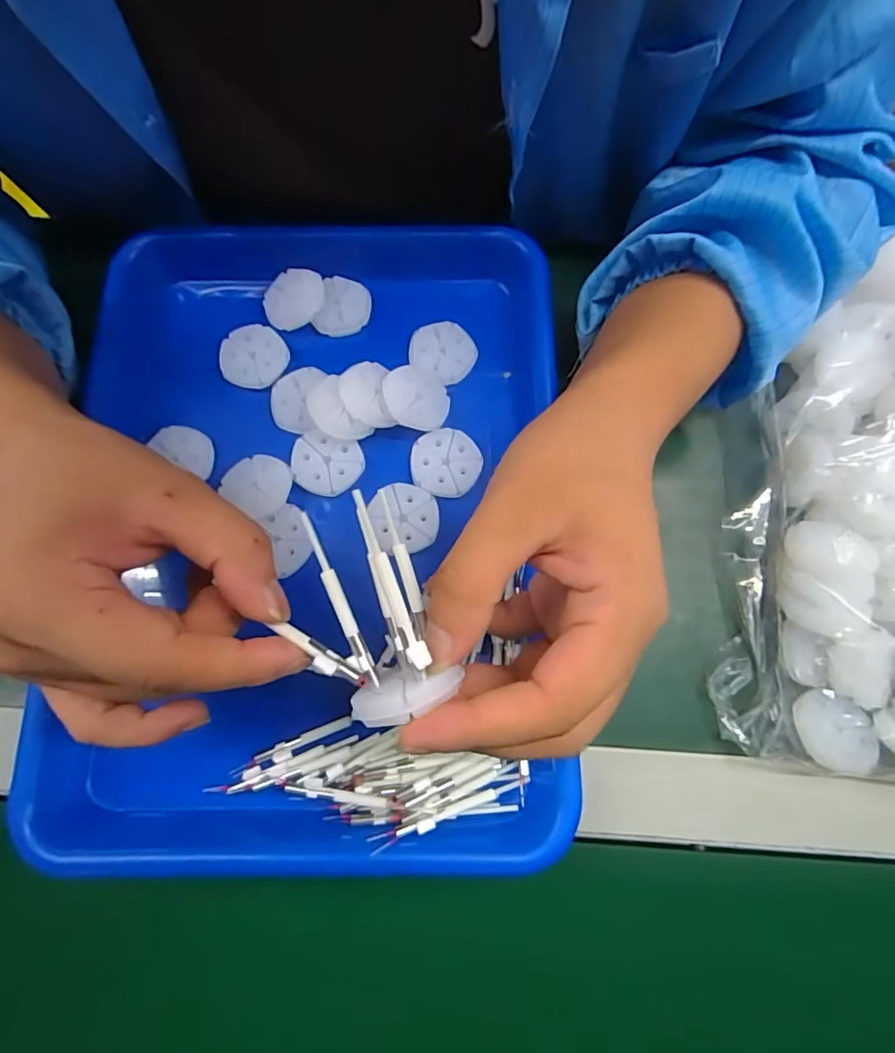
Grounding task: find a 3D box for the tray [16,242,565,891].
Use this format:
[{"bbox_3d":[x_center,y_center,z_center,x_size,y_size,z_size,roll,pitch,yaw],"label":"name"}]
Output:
[{"bbox_3d":[-0.068,-0.007,0.281,0.241,0.042,0.340,0,76,0],"label":"tray"}]

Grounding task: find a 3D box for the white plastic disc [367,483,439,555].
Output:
[{"bbox_3d":[-0.023,-0.005,0.278,0.035,0.004,0.037,0,76,0],"label":"white plastic disc"}]

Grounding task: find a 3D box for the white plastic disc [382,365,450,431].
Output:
[{"bbox_3d":[-0.017,-0.071,0.287,0.038,0.005,0.036,6,69,-16],"label":"white plastic disc"}]

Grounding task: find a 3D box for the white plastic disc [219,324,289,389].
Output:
[{"bbox_3d":[-0.112,-0.098,0.297,0.037,0.004,0.037,0,76,0],"label":"white plastic disc"}]

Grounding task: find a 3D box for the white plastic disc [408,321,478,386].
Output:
[{"bbox_3d":[-0.003,-0.101,0.302,0.037,0.006,0.033,31,78,8],"label":"white plastic disc"}]

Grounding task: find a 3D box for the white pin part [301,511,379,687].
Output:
[{"bbox_3d":[-0.039,0.025,0.184,0.006,0.010,0.064,-22,77,-6],"label":"white pin part"}]

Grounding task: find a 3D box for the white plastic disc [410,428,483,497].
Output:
[{"bbox_3d":[-0.001,-0.035,0.285,0.037,0.004,0.038,0,76,0],"label":"white plastic disc"}]

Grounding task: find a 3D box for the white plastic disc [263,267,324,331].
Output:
[{"bbox_3d":[-0.090,-0.133,0.304,0.032,0.007,0.036,41,79,10],"label":"white plastic disc"}]

